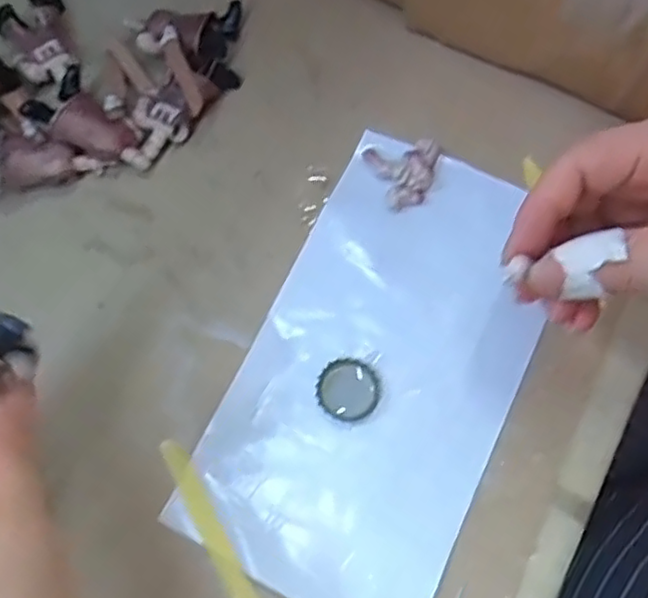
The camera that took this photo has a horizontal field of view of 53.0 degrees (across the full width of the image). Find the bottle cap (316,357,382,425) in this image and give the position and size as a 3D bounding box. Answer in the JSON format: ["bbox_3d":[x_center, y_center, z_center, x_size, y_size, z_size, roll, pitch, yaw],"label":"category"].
[{"bbox_3d":[0.011,0.042,0.301,0.028,0.005,0.028,0,73,1],"label":"bottle cap"}]

